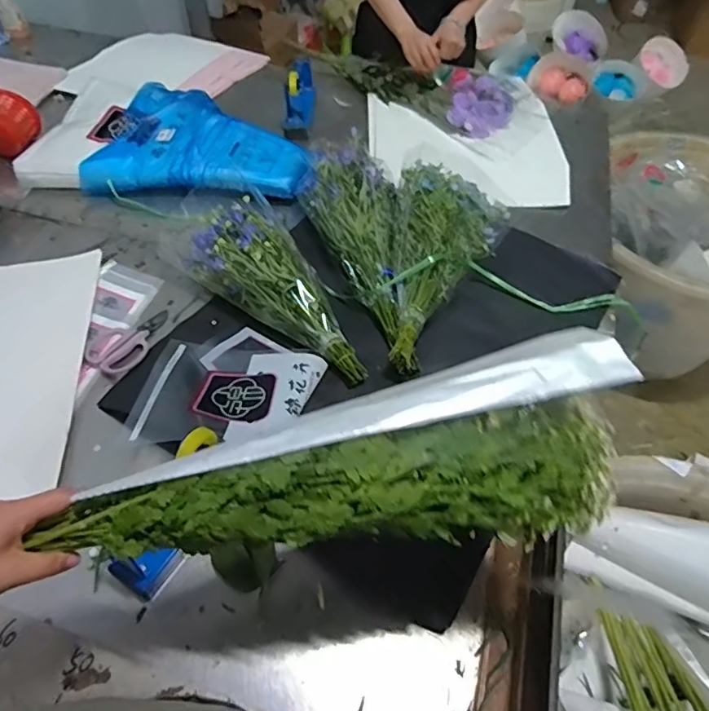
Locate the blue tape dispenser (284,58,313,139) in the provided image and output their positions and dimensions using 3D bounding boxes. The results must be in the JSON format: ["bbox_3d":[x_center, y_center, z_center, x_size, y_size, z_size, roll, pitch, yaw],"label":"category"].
[{"bbox_3d":[-0.139,-0.634,1.334,0.071,0.155,0.217,2,54,0],"label":"blue tape dispenser"}]

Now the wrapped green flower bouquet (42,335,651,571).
[{"bbox_3d":[-0.009,0.104,0.458,0.495,0.082,0.131,-12,55,-3],"label":"wrapped green flower bouquet"}]

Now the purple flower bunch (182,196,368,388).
[{"bbox_3d":[-0.119,-0.103,0.947,0.159,0.126,0.405,-39,76,-26],"label":"purple flower bunch"}]

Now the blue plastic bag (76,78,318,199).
[{"bbox_3d":[-0.331,-0.477,1.210,0.476,0.092,0.293,2,54,0],"label":"blue plastic bag"}]

